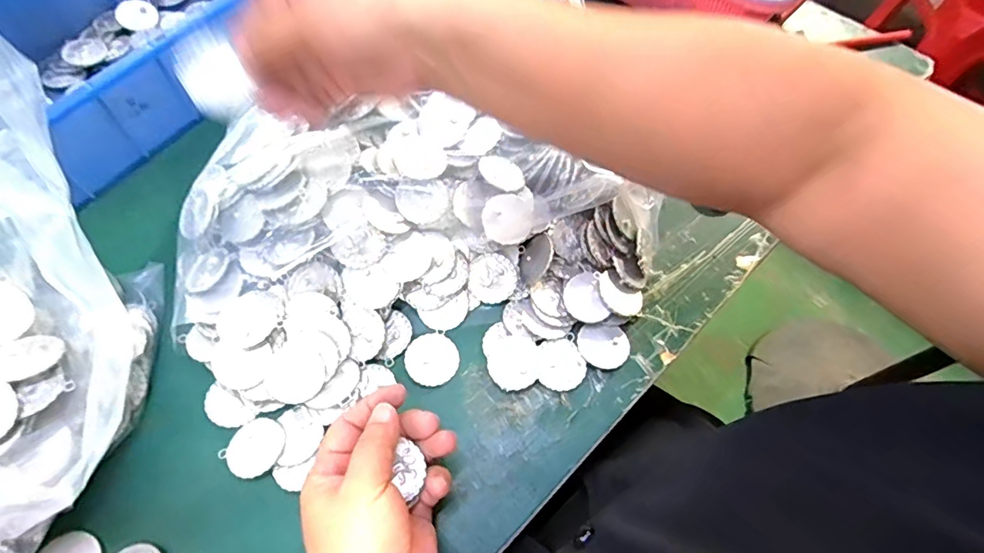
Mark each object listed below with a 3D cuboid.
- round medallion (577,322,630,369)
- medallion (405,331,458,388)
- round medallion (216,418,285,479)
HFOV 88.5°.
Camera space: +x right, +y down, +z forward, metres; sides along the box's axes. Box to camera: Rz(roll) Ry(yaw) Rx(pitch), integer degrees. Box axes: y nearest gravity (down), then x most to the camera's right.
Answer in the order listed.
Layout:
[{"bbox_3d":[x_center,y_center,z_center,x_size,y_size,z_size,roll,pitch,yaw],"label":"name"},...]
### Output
[{"bbox_3d":[0.081,0.050,0.366,0.037,0.007,0.033,8,61,3],"label":"round medallion"},{"bbox_3d":[-0.043,0.059,0.360,0.036,0.004,0.037,1,61,-1],"label":"medallion"},{"bbox_3d":[-0.154,0.111,0.328,0.038,0.007,0.036,1,61,-1],"label":"round medallion"}]

